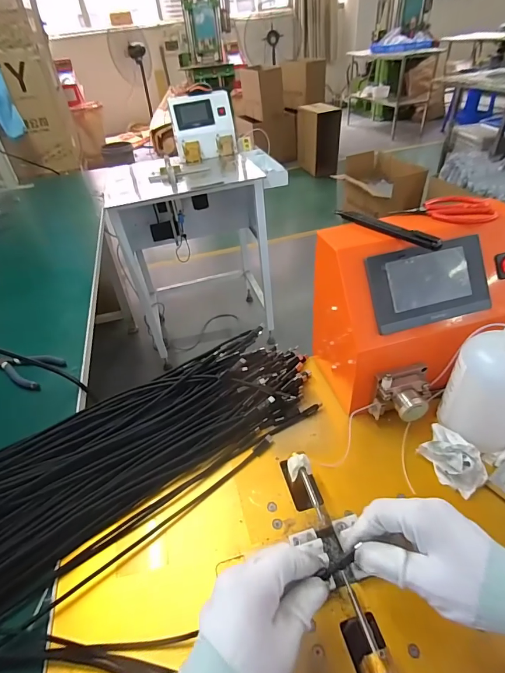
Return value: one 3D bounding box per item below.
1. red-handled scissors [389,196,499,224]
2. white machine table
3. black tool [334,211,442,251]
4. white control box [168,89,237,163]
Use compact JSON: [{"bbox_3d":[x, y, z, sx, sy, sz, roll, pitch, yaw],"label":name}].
[{"bbox_3d":[0.231,-0.148,0.427,0.111,0.019,0.049,-8,41,-2],"label":"red-handled scissors"},{"bbox_3d":[-0.230,-0.355,1.566,0.600,0.718,0.453,-12,41,-6],"label":"white machine table"},{"bbox_3d":[0.146,-0.123,0.404,0.014,0.012,0.132,-30,46,-25],"label":"black tool"},{"bbox_3d":[-0.187,-0.793,1.365,0.224,0.197,0.143,-14,41,-9],"label":"white control box"}]

